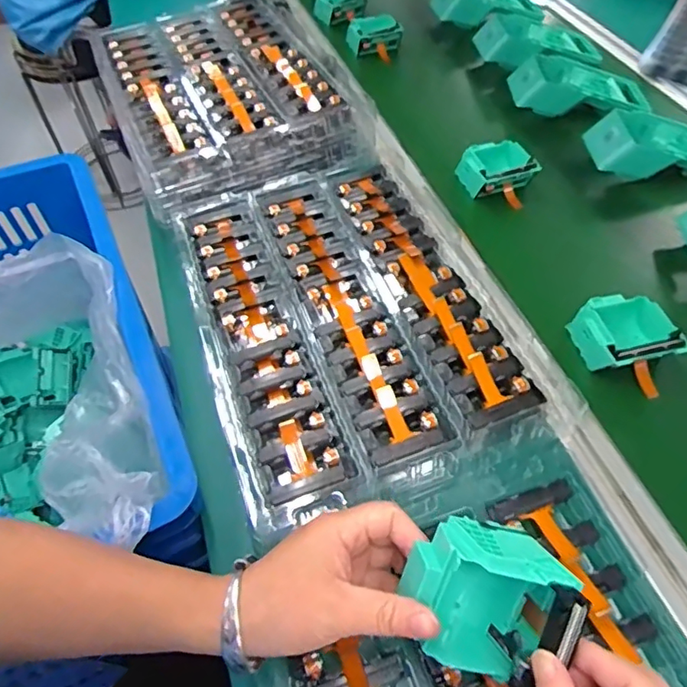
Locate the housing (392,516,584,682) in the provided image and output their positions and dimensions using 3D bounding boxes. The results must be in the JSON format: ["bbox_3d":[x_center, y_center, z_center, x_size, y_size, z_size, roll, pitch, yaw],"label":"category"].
[{"bbox_3d":[0.075,0.147,0.300,0.085,0.088,0.046,19,27,8],"label":"housing"}]

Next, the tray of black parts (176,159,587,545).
[{"bbox_3d":[-0.001,-0.043,0.499,0.267,0.030,0.373,-17,56,-12],"label":"tray of black parts"}]

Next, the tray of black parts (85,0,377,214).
[{"bbox_3d":[-0.157,-0.354,0.697,0.300,0.048,0.421,-21,56,-13],"label":"tray of black parts"}]

